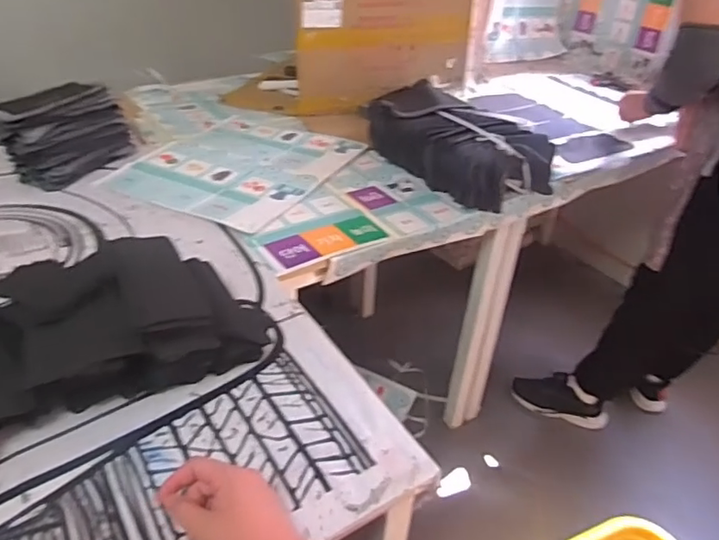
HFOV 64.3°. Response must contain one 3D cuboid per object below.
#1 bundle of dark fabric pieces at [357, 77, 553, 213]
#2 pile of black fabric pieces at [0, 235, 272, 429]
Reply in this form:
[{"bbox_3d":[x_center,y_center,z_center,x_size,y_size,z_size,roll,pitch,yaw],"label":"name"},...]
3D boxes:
[{"bbox_3d":[0.214,-0.287,1.247,0.226,0.110,0.402,-19,39,-28],"label":"bundle of dark fabric pieces"},{"bbox_3d":[-0.332,0.079,0.693,0.425,0.114,0.211,-23,41,-32],"label":"pile of black fabric pieces"}]

